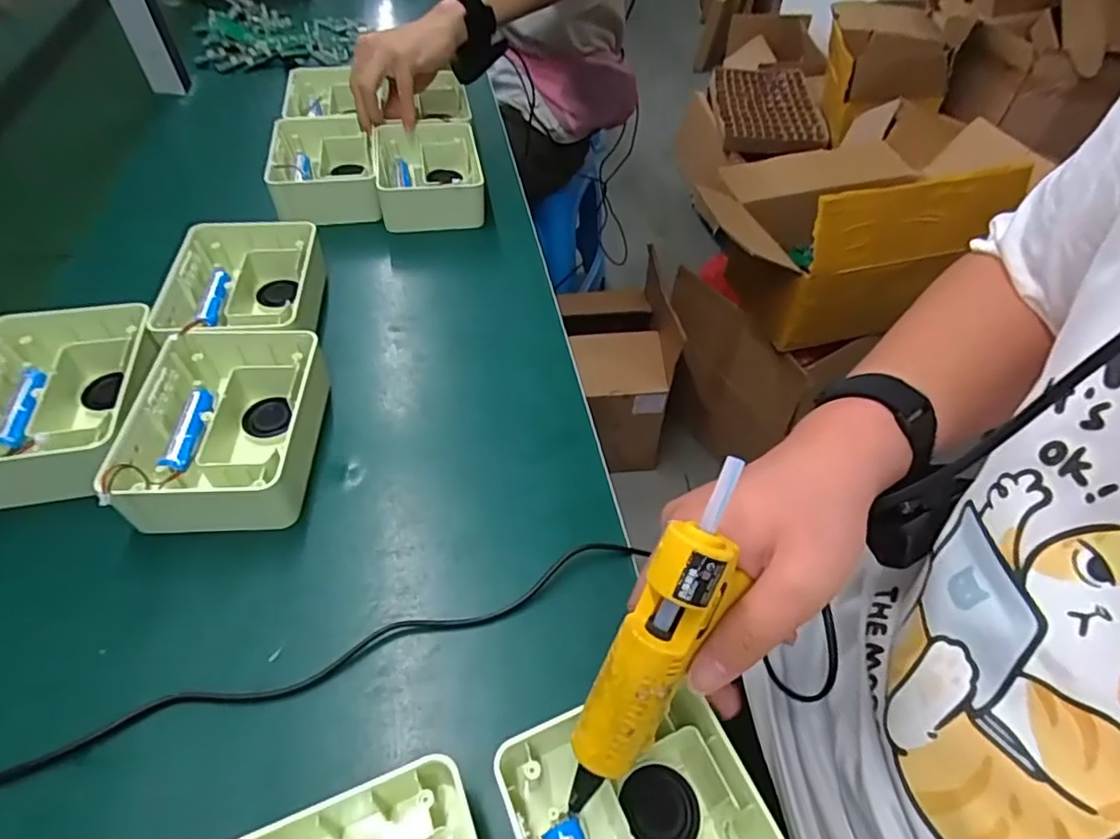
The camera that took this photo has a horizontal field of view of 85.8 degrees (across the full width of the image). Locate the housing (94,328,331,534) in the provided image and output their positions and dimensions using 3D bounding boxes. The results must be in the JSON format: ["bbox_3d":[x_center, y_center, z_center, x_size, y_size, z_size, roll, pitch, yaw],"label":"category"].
[{"bbox_3d":[-0.226,0.004,0.412,0.111,0.052,0.146,-6,51,-6],"label":"housing"}]

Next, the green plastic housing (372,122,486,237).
[{"bbox_3d":[-0.139,-0.259,0.647,0.108,0.058,0.158,-10,51,-9],"label":"green plastic housing"}]

